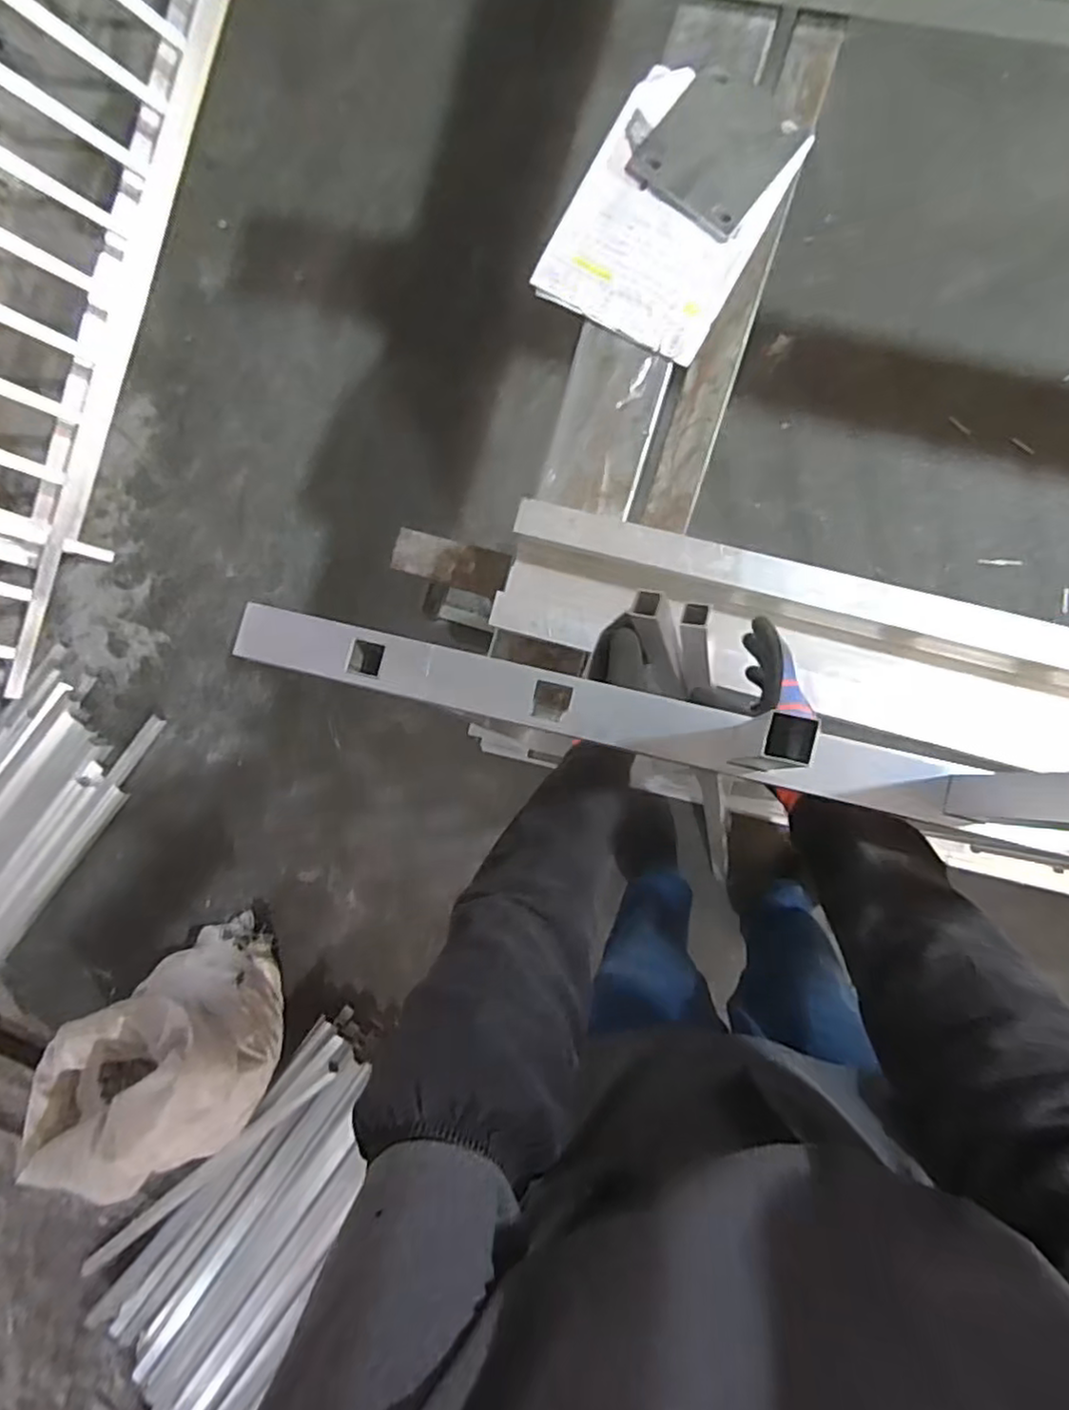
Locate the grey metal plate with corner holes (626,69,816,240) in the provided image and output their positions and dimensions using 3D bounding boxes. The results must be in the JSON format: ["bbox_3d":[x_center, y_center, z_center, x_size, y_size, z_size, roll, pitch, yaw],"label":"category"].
[{"bbox_3d":[0.212,-0.641,0.779,0.151,0.010,0.153,42,97,5],"label":"grey metal plate with corner holes"}]

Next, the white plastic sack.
[{"bbox_3d":[-0.731,0.732,1.340,0.430,0.361,0.375,-42,86,7],"label":"white plastic sack"}]

